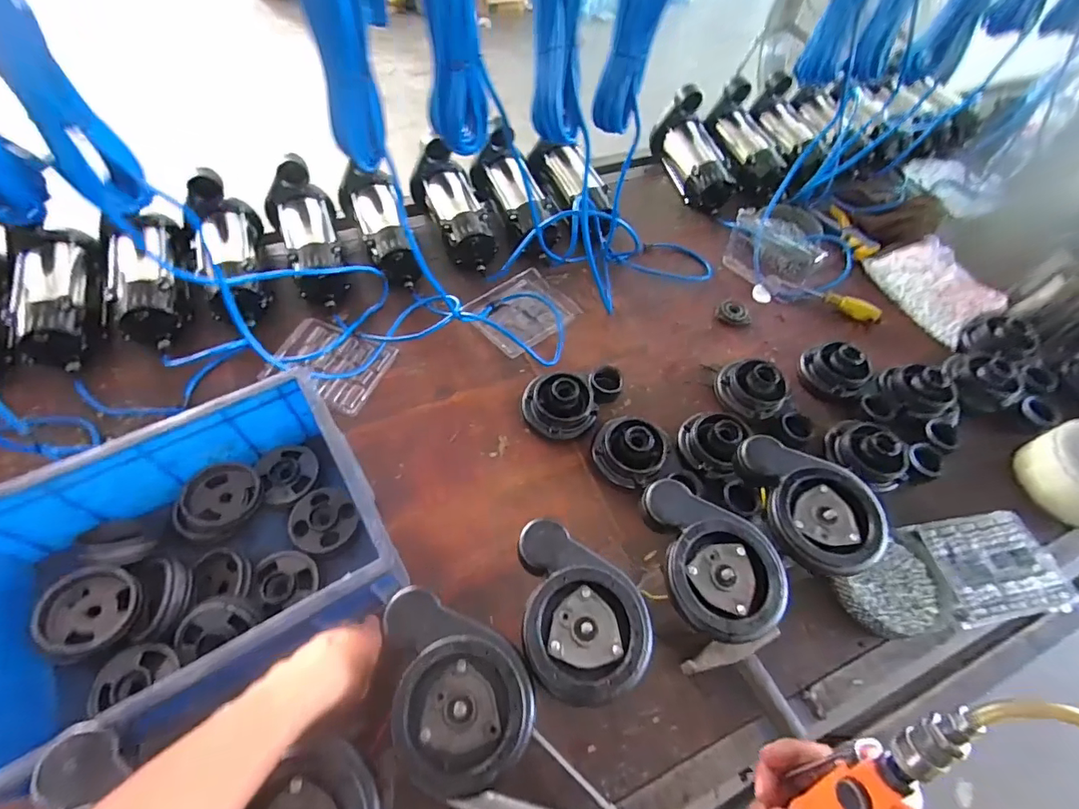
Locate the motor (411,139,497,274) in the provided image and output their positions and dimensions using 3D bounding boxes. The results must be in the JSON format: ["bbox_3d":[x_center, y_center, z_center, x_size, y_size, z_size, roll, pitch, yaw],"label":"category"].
[{"bbox_3d":[-0.169,-0.387,0.946,0.118,0.101,0.256,-17,61,-14],"label":"motor"}]

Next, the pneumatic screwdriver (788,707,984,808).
[{"bbox_3d":[0.189,0.272,0.314,0.048,0.251,0.035,26,27,12],"label":"pneumatic screwdriver"}]

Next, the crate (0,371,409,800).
[{"bbox_3d":[-0.394,0.177,0.549,0.405,0.133,0.303,-24,63,-18],"label":"crate"}]

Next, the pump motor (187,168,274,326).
[{"bbox_3d":[-0.542,-0.259,0.839,0.109,0.113,0.274,-17,74,-14],"label":"pump motor"}]

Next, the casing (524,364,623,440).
[{"bbox_3d":[0.061,-0.013,0.760,0.170,0.072,0.099,-21,62,-17],"label":"casing"}]

